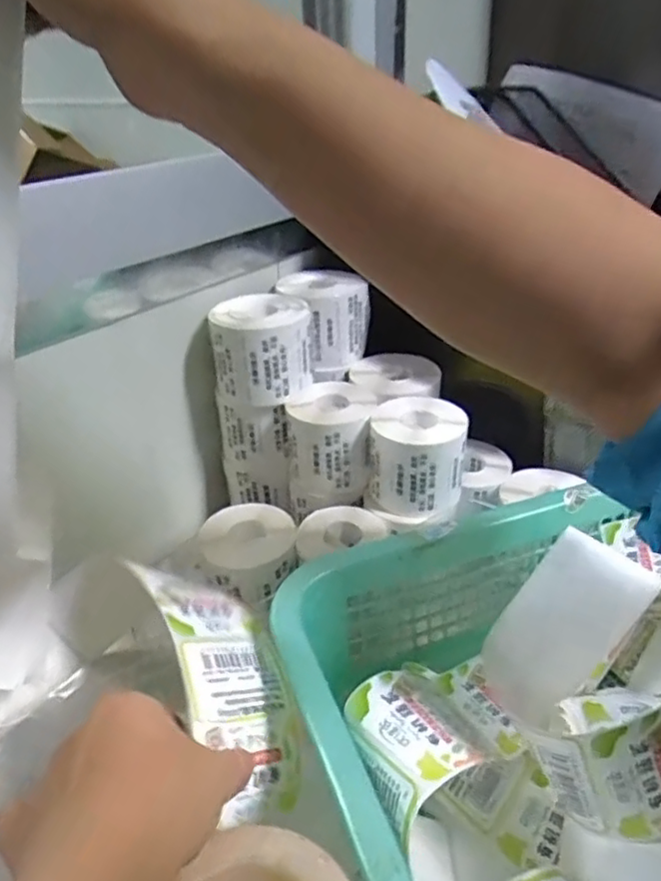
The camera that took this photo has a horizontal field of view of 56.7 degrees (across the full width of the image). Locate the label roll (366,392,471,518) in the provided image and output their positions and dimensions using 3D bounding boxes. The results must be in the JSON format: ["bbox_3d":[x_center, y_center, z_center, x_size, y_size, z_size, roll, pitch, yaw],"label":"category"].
[{"bbox_3d":[0.062,0.011,0.446,0.071,0.063,0.069,3,32,8],"label":"label roll"}]

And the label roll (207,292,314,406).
[{"bbox_3d":[-0.052,-0.070,0.466,0.075,0.066,0.072,-5,31,-5],"label":"label roll"}]

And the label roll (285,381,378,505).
[{"bbox_3d":[0.006,-0.002,0.472,0.065,0.068,0.067,8,33,17],"label":"label roll"}]

